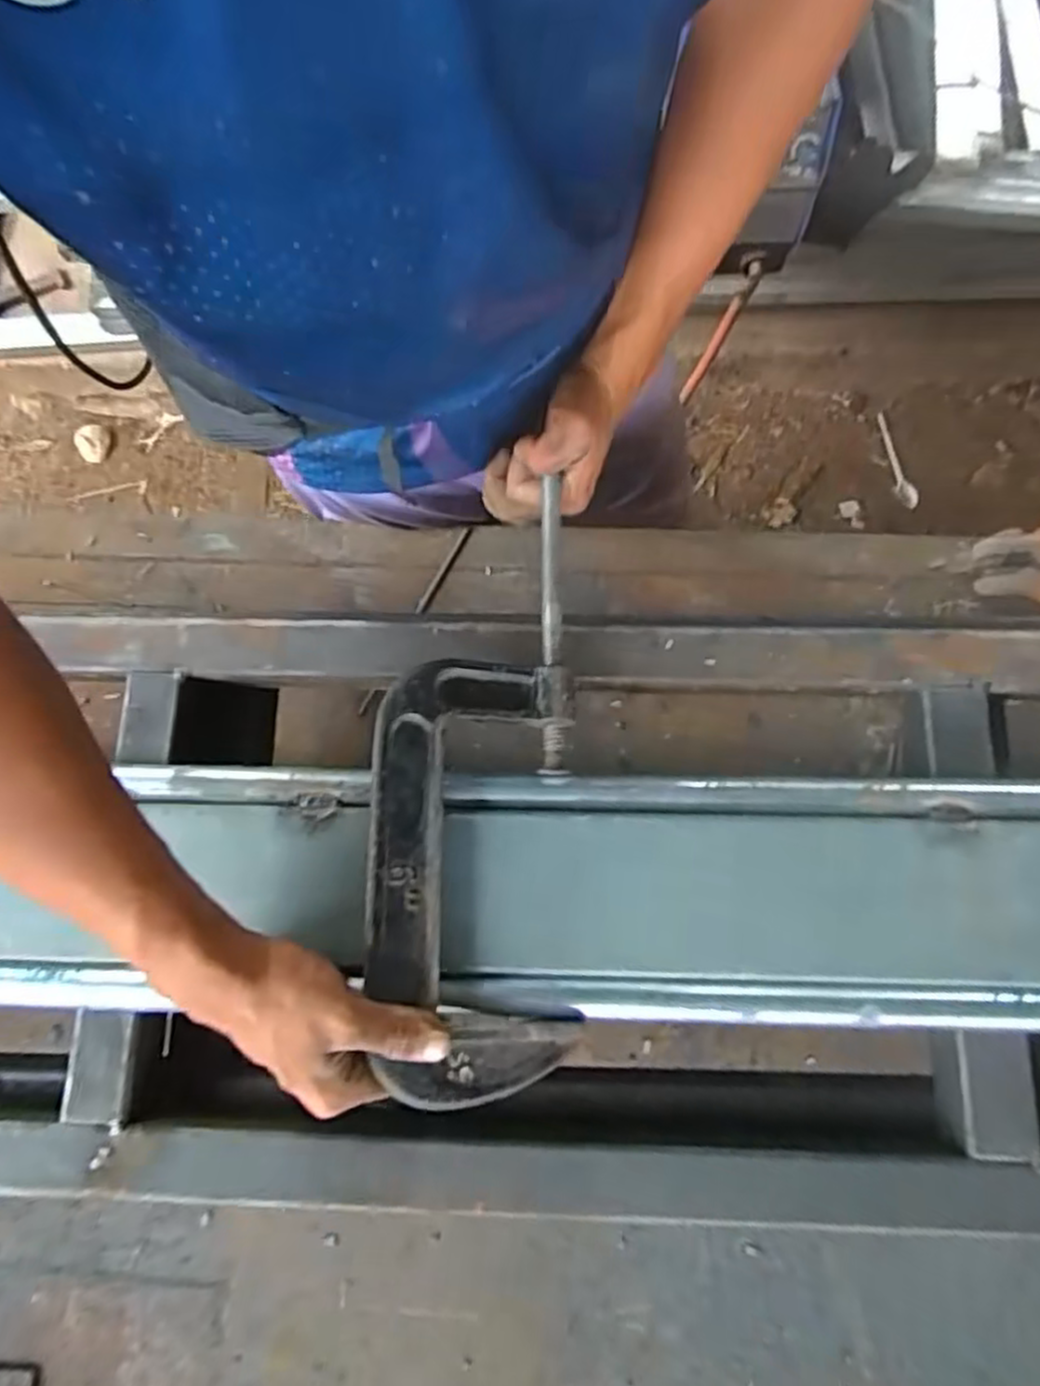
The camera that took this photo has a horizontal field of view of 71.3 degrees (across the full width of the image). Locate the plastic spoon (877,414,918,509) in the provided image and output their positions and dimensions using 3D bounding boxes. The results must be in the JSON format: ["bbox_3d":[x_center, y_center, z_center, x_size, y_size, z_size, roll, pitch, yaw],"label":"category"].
[{"bbox_3d":[0.751,-0.463,1.450,0.035,0.021,0.206,-13,77,-2],"label":"plastic spoon"}]

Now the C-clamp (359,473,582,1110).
[{"bbox_3d":[-0.025,0.063,0.423,0.112,0.037,0.312,2,76,1],"label":"C-clamp"}]

